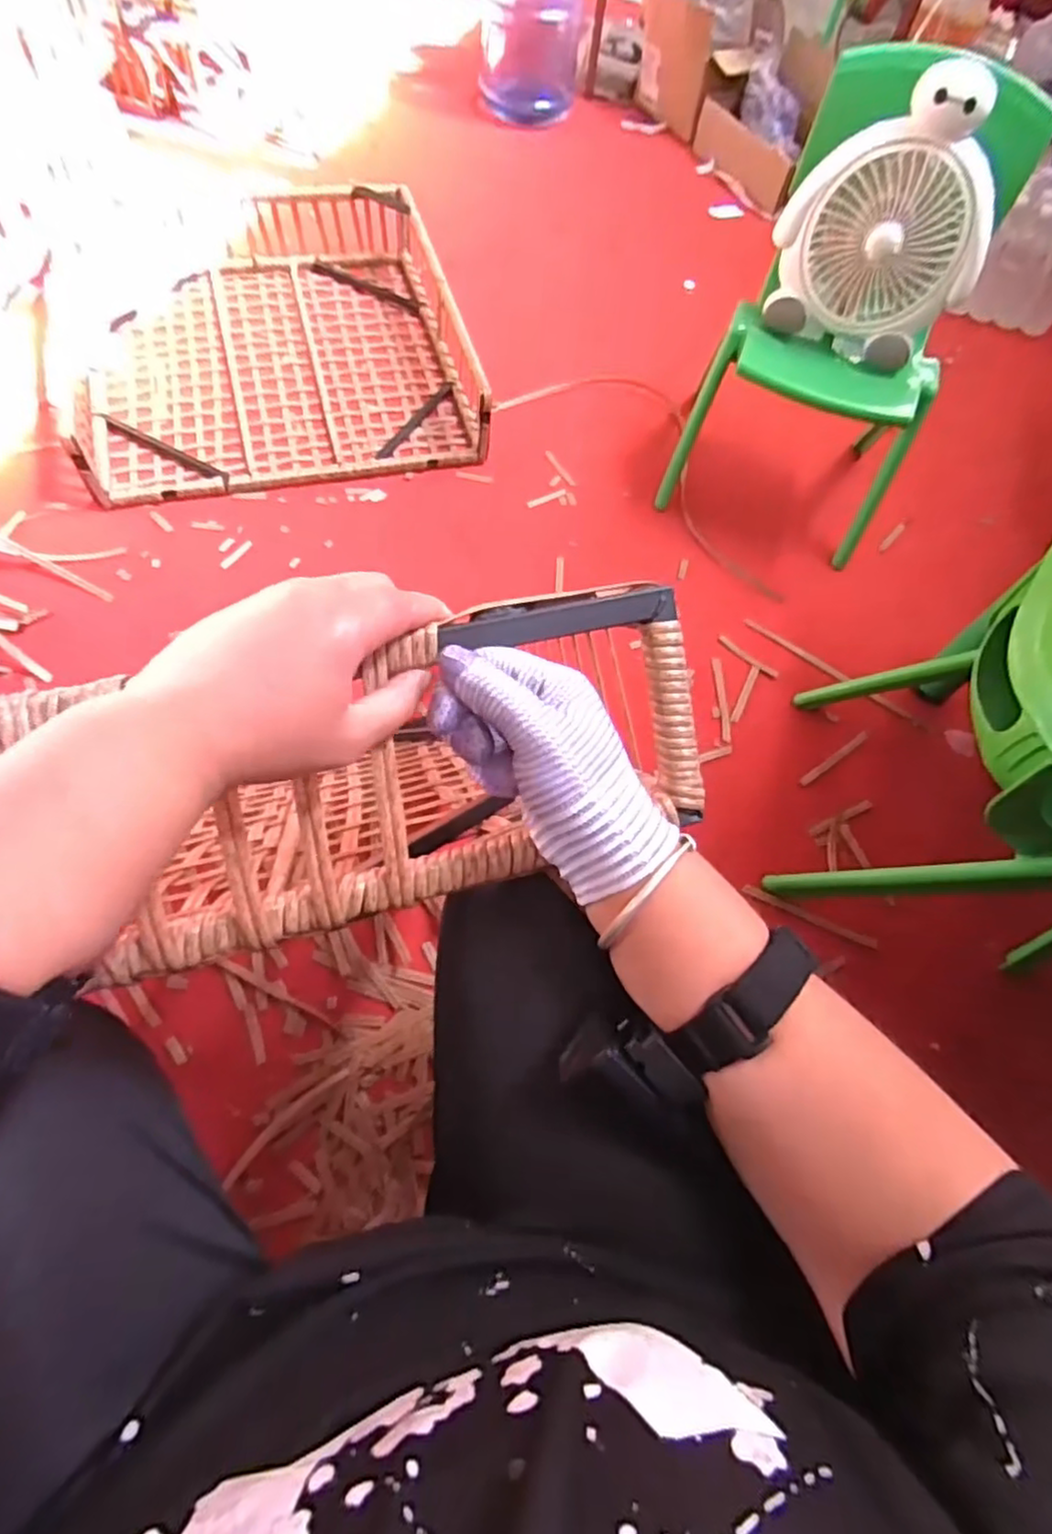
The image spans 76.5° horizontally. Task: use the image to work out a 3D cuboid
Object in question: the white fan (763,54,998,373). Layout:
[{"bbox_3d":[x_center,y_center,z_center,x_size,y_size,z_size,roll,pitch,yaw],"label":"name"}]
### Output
[{"bbox_3d":[0.478,-0.715,0.882,0.251,0.283,0.105,26,64,6],"label":"white fan"}]

